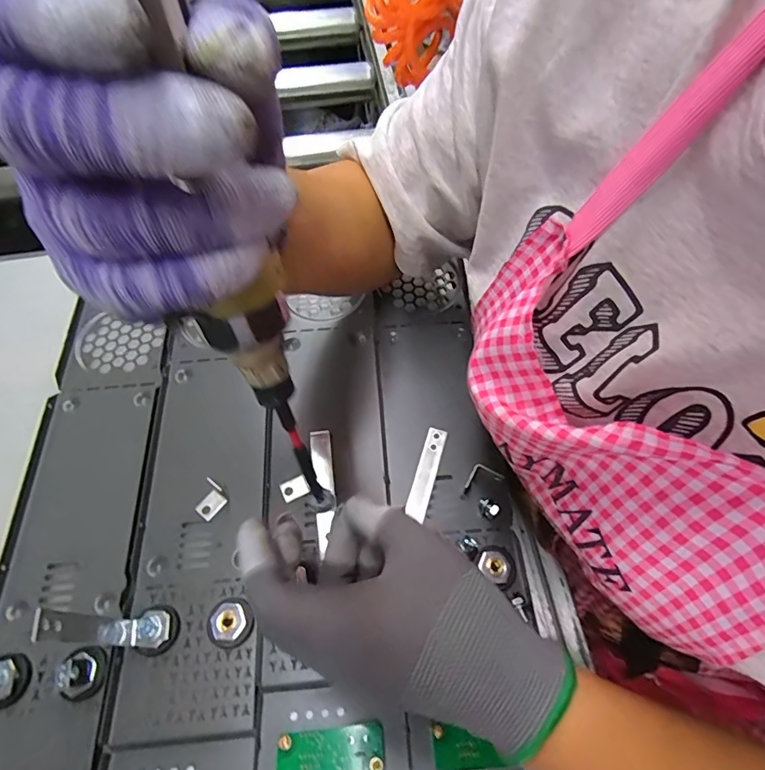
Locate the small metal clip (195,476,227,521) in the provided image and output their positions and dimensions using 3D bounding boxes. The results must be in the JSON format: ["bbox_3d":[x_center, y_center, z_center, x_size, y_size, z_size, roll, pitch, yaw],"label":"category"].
[{"bbox_3d":[-0.132,0.088,0.357,0.016,0.020,0.024,29,66,13],"label":"small metal clip"}]

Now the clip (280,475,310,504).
[{"bbox_3d":[-0.069,0.081,0.366,0.021,0.004,0.017,-26,66,-13],"label":"clip"}]

